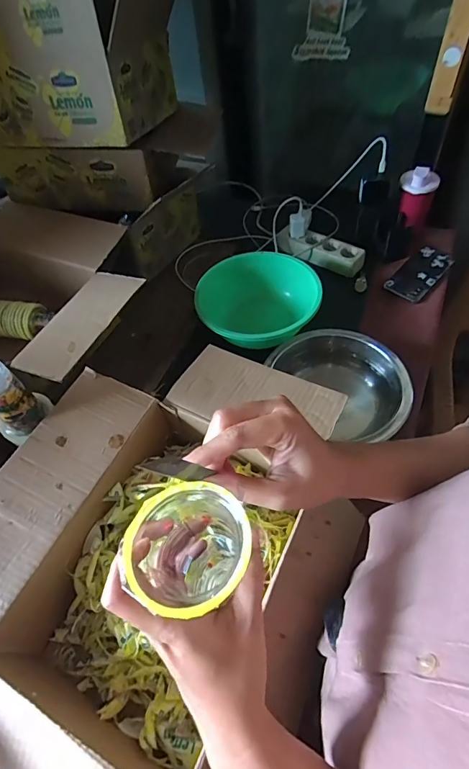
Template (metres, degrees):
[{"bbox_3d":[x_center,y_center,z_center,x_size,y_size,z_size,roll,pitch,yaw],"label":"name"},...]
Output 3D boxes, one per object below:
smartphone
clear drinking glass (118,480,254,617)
[{"bbox_3d":[0.388,-0.235,0.852,0.080,0.015,0.160,36,68,28],"label":"smartphone"},{"bbox_3d":[-0.025,0.115,0.268,0.072,0.101,0.070,-2,55,3],"label":"clear drinking glass"}]

